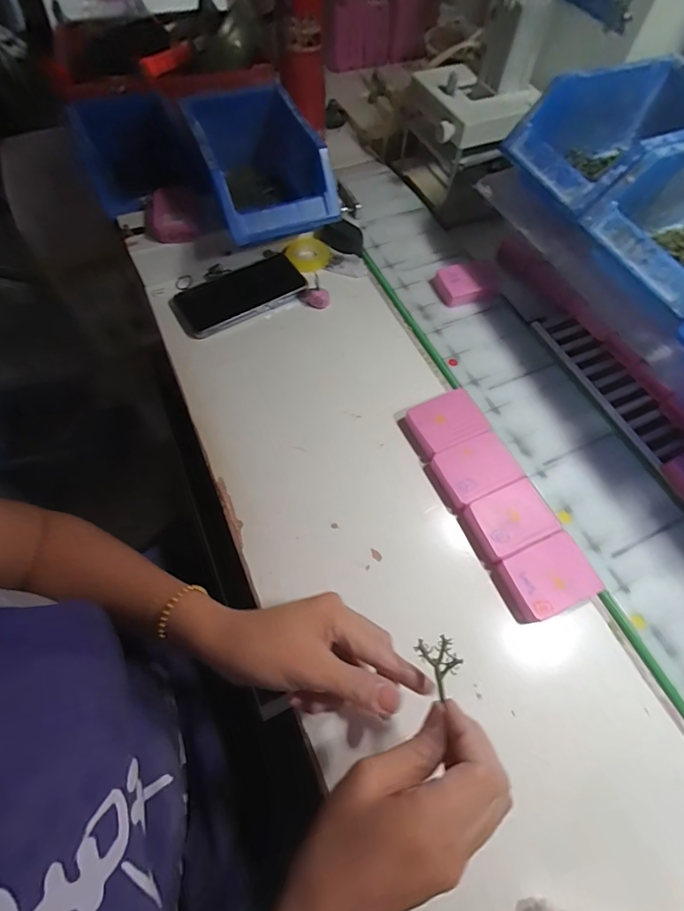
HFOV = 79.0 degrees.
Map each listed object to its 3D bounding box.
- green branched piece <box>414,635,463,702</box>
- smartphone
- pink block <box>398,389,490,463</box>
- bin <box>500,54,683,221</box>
[{"bbox_3d":[0.063,0.130,0.260,0.022,0.004,0.034,-28,82,0],"label":"green branched piece"},{"bbox_3d":[-0.120,-0.193,0.488,0.153,0.013,0.078,-29,68,-16],"label":"smartphone"},{"bbox_3d":[0.100,-0.032,0.406,0.071,0.016,0.054,-24,67,-13],"label":"pink block"},{"bbox_3d":[0.263,-0.284,0.381,0.181,0.072,0.119,-17,65,-11],"label":"bin"}]

